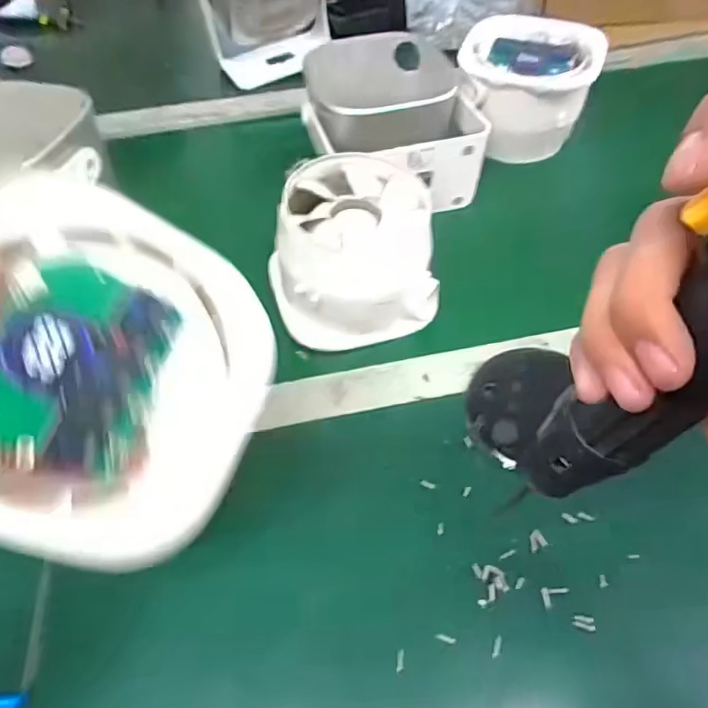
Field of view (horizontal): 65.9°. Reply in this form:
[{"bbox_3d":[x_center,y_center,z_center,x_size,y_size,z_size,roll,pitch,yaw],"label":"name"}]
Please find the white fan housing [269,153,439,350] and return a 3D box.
[{"bbox_3d":[-0.005,-0.094,0.457,0.131,0.091,0.131,-14,52,-7],"label":"white fan housing"}]

